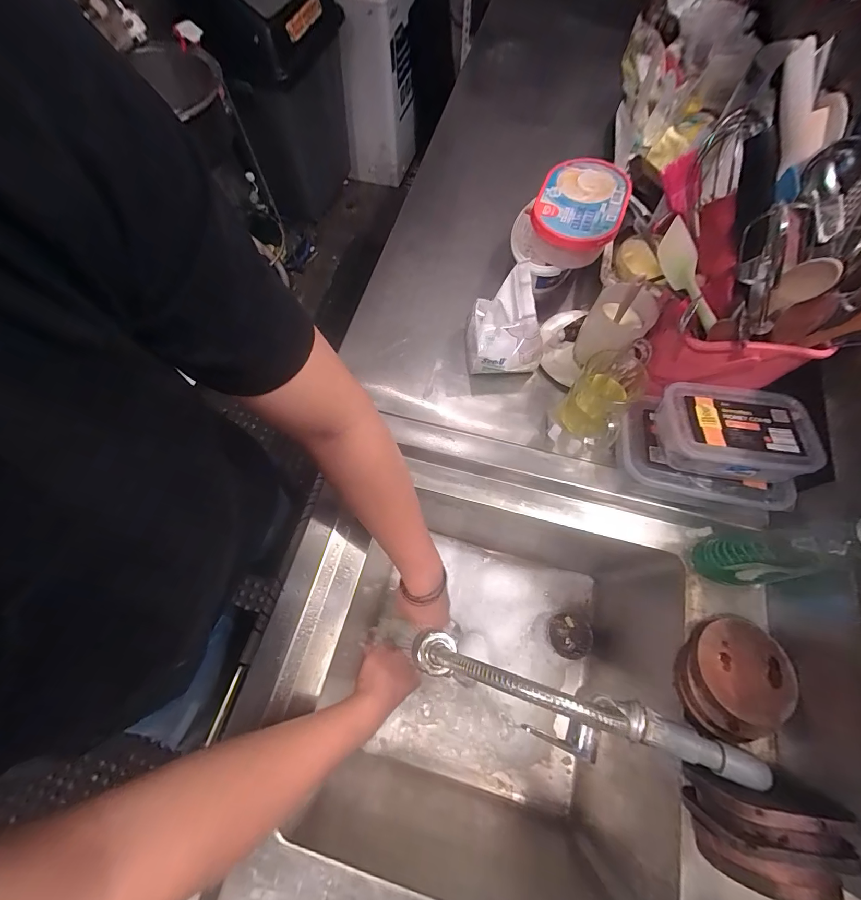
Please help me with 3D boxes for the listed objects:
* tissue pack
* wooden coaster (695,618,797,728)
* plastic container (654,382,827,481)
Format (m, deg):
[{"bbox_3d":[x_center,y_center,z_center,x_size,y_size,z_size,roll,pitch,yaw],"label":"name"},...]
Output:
[{"bbox_3d":[0.104,-0.179,0.547,0.095,0.128,0.109,-6,68,-2],"label":"tissue pack"},{"bbox_3d":[0.340,0.232,0.406,0.099,0.018,0.091,-7,68,-2],"label":"wooden coaster"},{"bbox_3d":[0.365,-0.023,0.458,0.161,0.047,0.108,6,69,1],"label":"plastic container"}]

